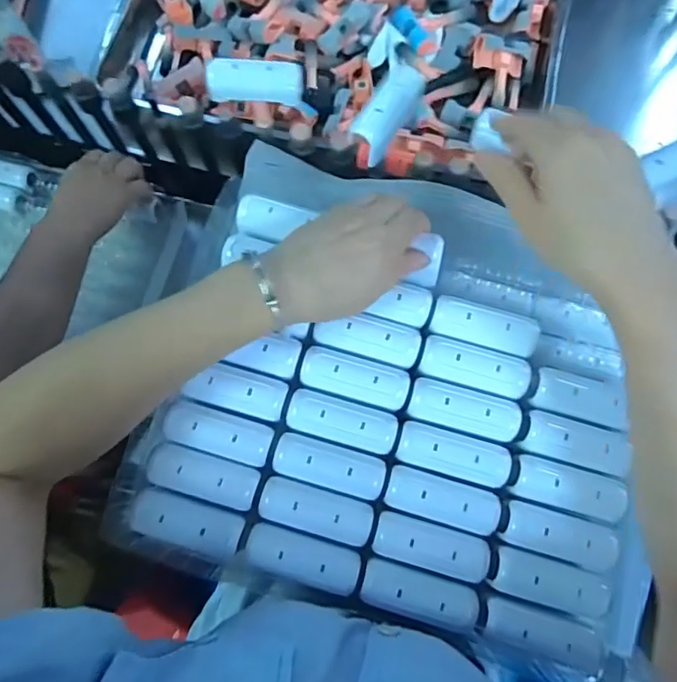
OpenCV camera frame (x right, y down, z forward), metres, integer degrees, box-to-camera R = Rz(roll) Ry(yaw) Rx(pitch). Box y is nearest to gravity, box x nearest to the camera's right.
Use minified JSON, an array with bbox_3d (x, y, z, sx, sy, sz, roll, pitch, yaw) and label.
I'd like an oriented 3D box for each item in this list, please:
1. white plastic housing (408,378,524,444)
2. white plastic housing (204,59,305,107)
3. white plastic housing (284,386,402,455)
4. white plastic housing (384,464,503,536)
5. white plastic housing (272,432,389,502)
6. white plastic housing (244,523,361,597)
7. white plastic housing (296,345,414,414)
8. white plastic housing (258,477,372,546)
[{"bbox_3d":[0.088,0.048,0.377,0.076,0.010,0.027,15,74,5],"label":"white plastic housing"},{"bbox_3d":[-0.068,-0.215,0.452,0.078,0.032,0.019,2,31,0],"label":"white plastic housing"},{"bbox_3d":[0.002,0.055,0.377,0.074,0.015,0.030,15,74,6],"label":"white plastic housing"},{"bbox_3d":[0.070,0.107,0.366,0.076,0.013,0.029,16,74,6],"label":"white plastic housing"},{"bbox_3d":[-0.006,0.084,0.367,0.074,0.009,0.029,15,74,5],"label":"white plastic housing"},{"bbox_3d":[-0.023,0.142,0.354,0.074,0.011,0.027,16,74,6],"label":"white plastic housing"},{"bbox_3d":[0.012,0.026,0.382,0.075,0.014,0.030,13,74,5],"label":"white plastic housing"},{"bbox_3d":[-0.015,0.113,0.361,0.074,0.008,0.029,14,74,5],"label":"white plastic housing"}]

